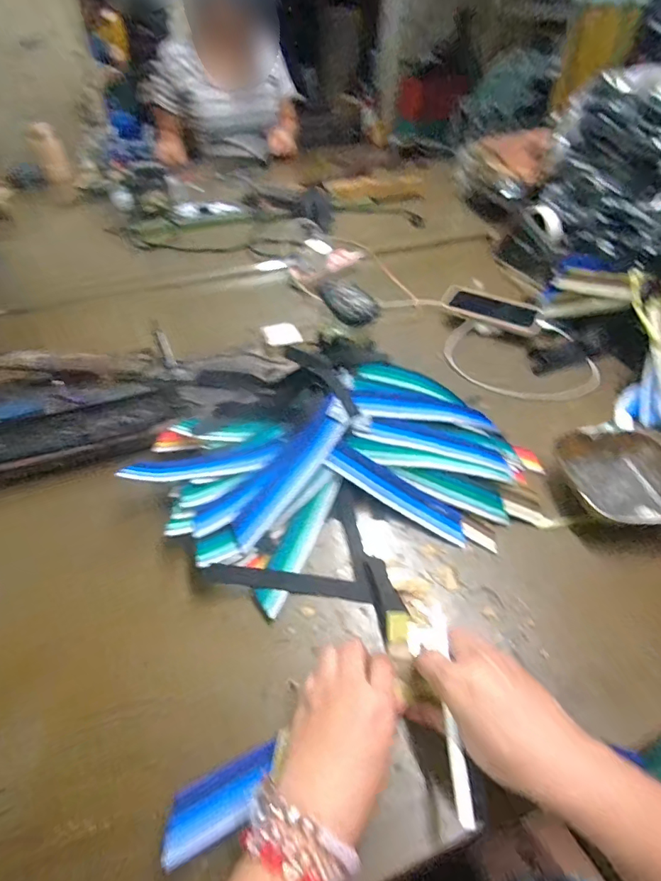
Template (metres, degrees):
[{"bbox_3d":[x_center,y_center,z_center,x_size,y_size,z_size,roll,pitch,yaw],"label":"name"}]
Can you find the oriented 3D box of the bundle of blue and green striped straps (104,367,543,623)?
[{"bbox_3d":[0.023,0.024,0.505,0.439,0.082,0.242,-10,45,-10],"label":"bundle of blue and green striped straps"}]

